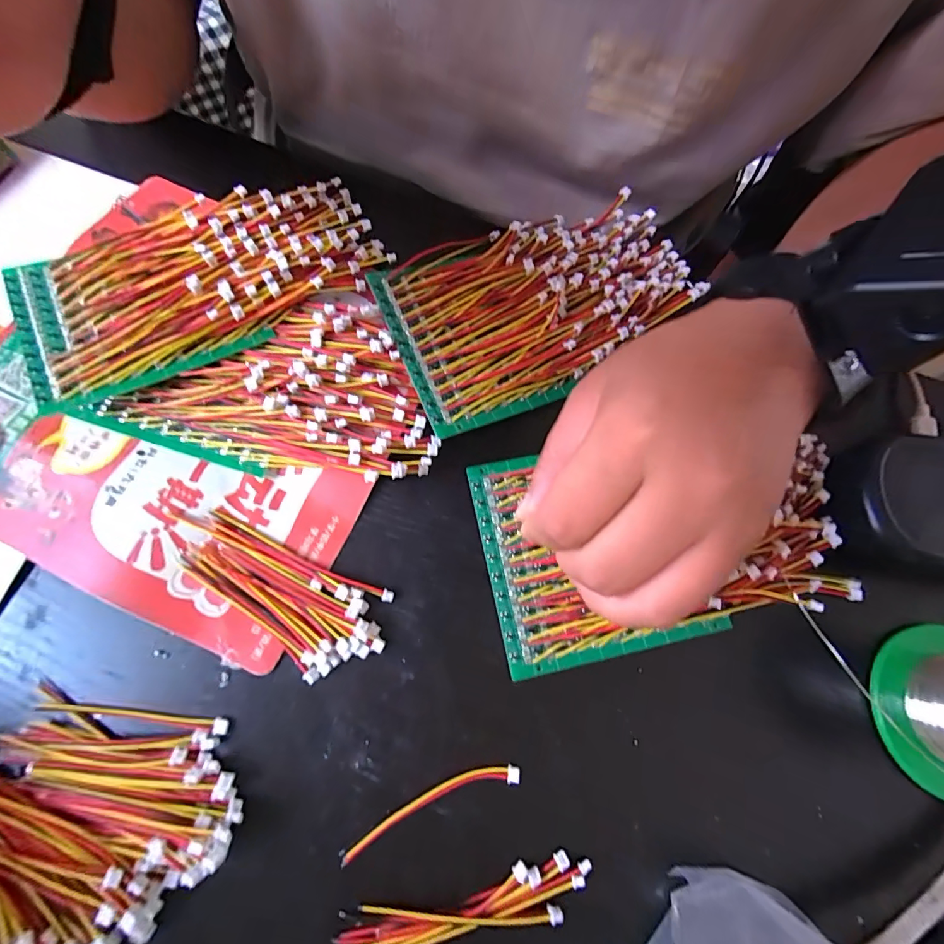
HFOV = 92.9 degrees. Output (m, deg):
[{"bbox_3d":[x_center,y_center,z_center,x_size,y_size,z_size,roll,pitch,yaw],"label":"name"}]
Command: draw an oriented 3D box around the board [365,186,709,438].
[{"bbox_3d":[0.039,-0.088,0.233,0.164,0.016,0.096,-23,75,-9],"label":"board"}]

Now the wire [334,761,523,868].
[{"bbox_3d":[-0.016,0.128,0.172,0.072,0.004,0.010,-20,74,-8],"label":"wire"}]

